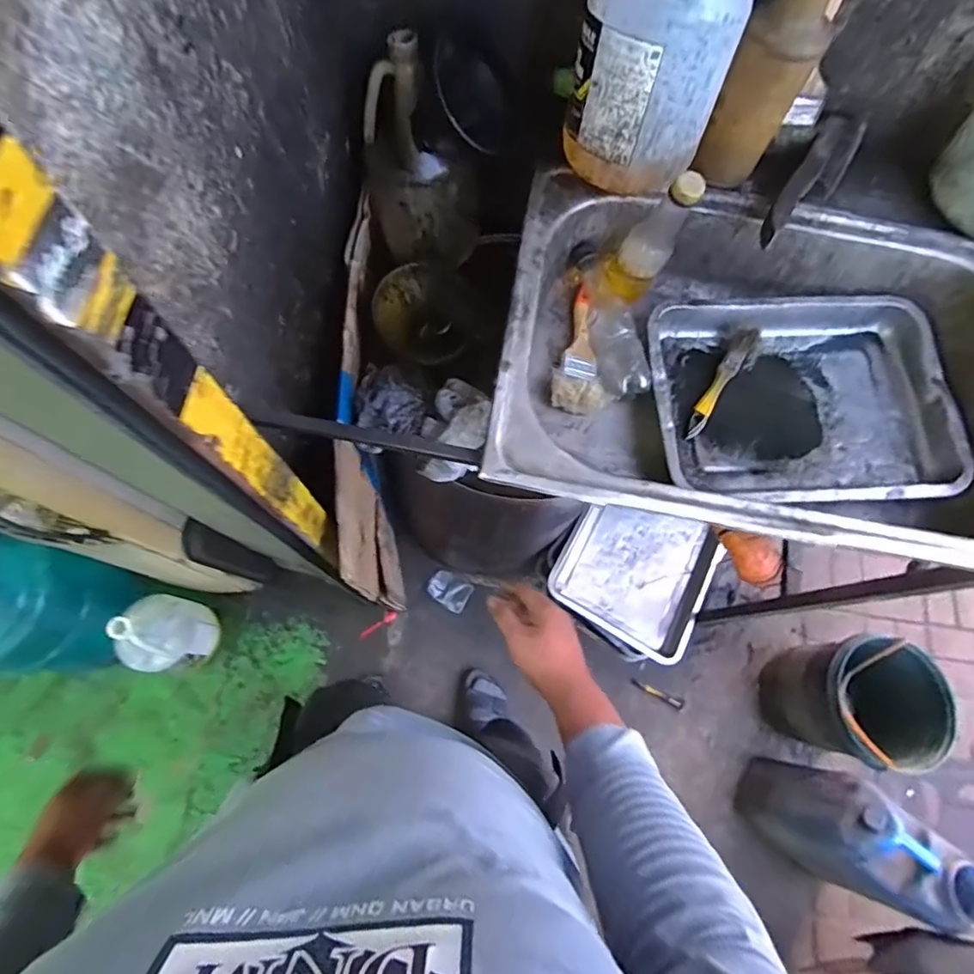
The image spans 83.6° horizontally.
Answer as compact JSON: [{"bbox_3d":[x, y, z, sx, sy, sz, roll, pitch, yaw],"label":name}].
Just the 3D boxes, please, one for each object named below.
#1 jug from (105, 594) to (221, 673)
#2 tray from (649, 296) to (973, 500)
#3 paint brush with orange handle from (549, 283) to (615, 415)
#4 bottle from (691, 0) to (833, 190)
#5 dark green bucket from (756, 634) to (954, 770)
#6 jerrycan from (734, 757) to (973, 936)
[{"bbox_3d":[-0.652,0.300,1.114,0.126,0.261,0.147,-2,74,-1],"label":"jug"},{"bbox_3d":[0.374,-0.109,0.666,0.350,0.053,0.269,-2,74,-1],"label":"tray"},{"bbox_3d":[0.121,-0.172,0.664,0.068,0.034,0.167,9,74,2],"label":"paint brush with orange handle"},{"bbox_3d":[0.281,-0.411,0.540,0.071,0.216,0.085,28,75,8],"label":"bottle"},{"bbox_3d":[0.945,0.541,1.403,0.304,0.393,0.272,8,74,2],"label":"dark green bucket"},{"bbox_3d":[0.839,0.819,1.263,0.357,0.388,0.209,37,77,10],"label":"jerrycan"}]

